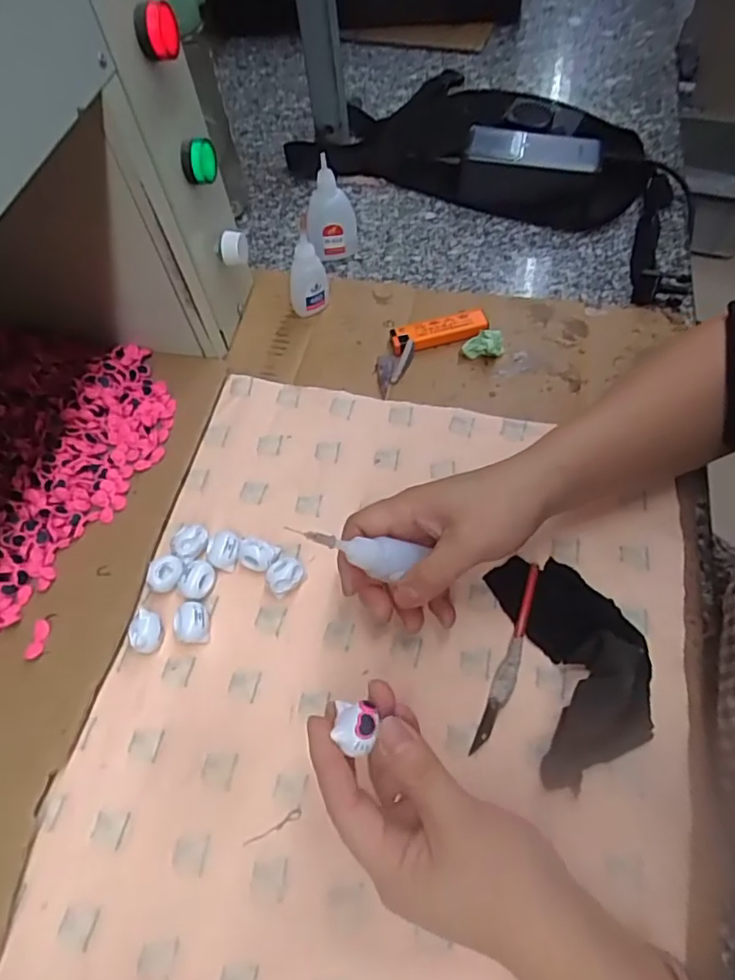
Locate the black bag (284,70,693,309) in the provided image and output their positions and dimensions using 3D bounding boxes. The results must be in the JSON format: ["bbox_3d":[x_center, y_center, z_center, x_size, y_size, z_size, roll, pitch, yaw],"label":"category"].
[{"bbox_3d":[0.146,-0.332,0.604,0.400,0.061,0.205,30,64,19],"label":"black bag"}]

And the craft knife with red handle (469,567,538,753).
[{"bbox_3d":[0.086,0.098,0.362,0.011,0.010,0.116,19,61,13],"label":"craft knife with red handle"}]

